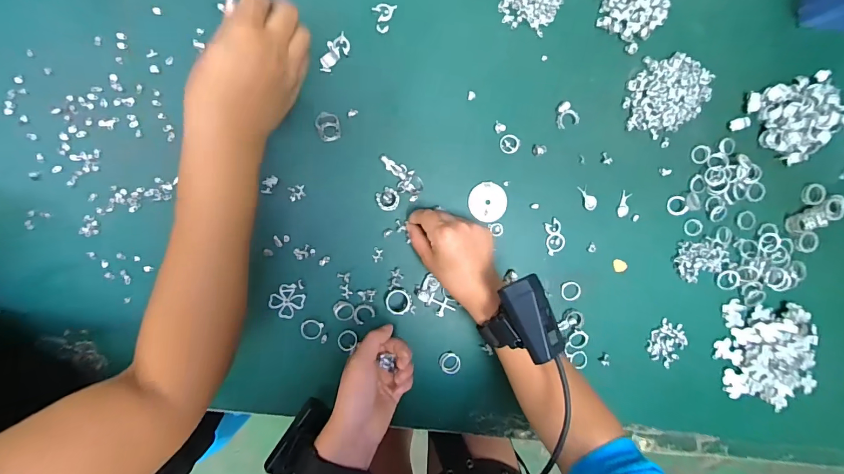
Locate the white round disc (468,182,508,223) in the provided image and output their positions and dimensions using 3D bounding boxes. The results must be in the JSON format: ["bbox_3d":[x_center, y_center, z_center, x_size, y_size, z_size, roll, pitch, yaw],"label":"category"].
[{"bbox_3d":[0.074,-0.039,0.436,0.042,0.004,0.043,-1,96,-6],"label":"white round disc"}]

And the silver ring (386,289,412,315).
[{"bbox_3d":[-0.025,0.071,0.427,0.028,0.009,0.029,-1,96,-6],"label":"silver ring"}]

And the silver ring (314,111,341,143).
[{"bbox_3d":[-0.097,-0.115,0.405,0.023,0.007,0.030,-24,98,-3],"label":"silver ring"}]

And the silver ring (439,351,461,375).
[{"bbox_3d":[0.032,0.144,0.446,0.023,0.006,0.025,-1,96,-6],"label":"silver ring"}]

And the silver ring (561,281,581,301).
[{"bbox_3d":[0.175,0.064,0.456,0.025,0.004,0.023,-1,96,-6],"label":"silver ring"}]

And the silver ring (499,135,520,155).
[{"bbox_3d":[0.097,-0.103,0.432,0.022,0.004,0.020,-1,96,-6],"label":"silver ring"}]

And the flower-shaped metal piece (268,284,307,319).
[{"bbox_3d":[-0.145,0.069,0.421,0.035,0.004,0.033,-45,99,0],"label":"flower-shaped metal piece"}]

